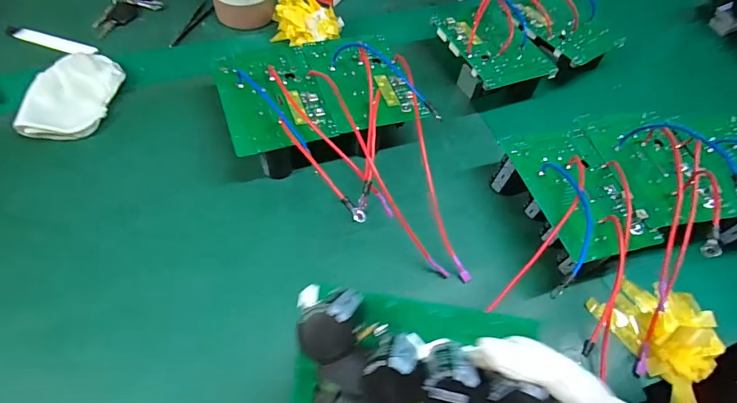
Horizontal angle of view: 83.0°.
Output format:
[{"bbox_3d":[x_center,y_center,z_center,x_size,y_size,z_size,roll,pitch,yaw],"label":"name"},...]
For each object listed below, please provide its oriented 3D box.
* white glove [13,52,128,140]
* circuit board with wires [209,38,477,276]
[{"bbox_3d":[-0.355,-0.129,0.506,0.092,0.025,0.129,-1,57,-6],"label":"white glove"},{"bbox_3d":[-0.041,-0.063,0.463,0.223,0.074,0.330,-9,58,-11],"label":"circuit board with wires"}]

